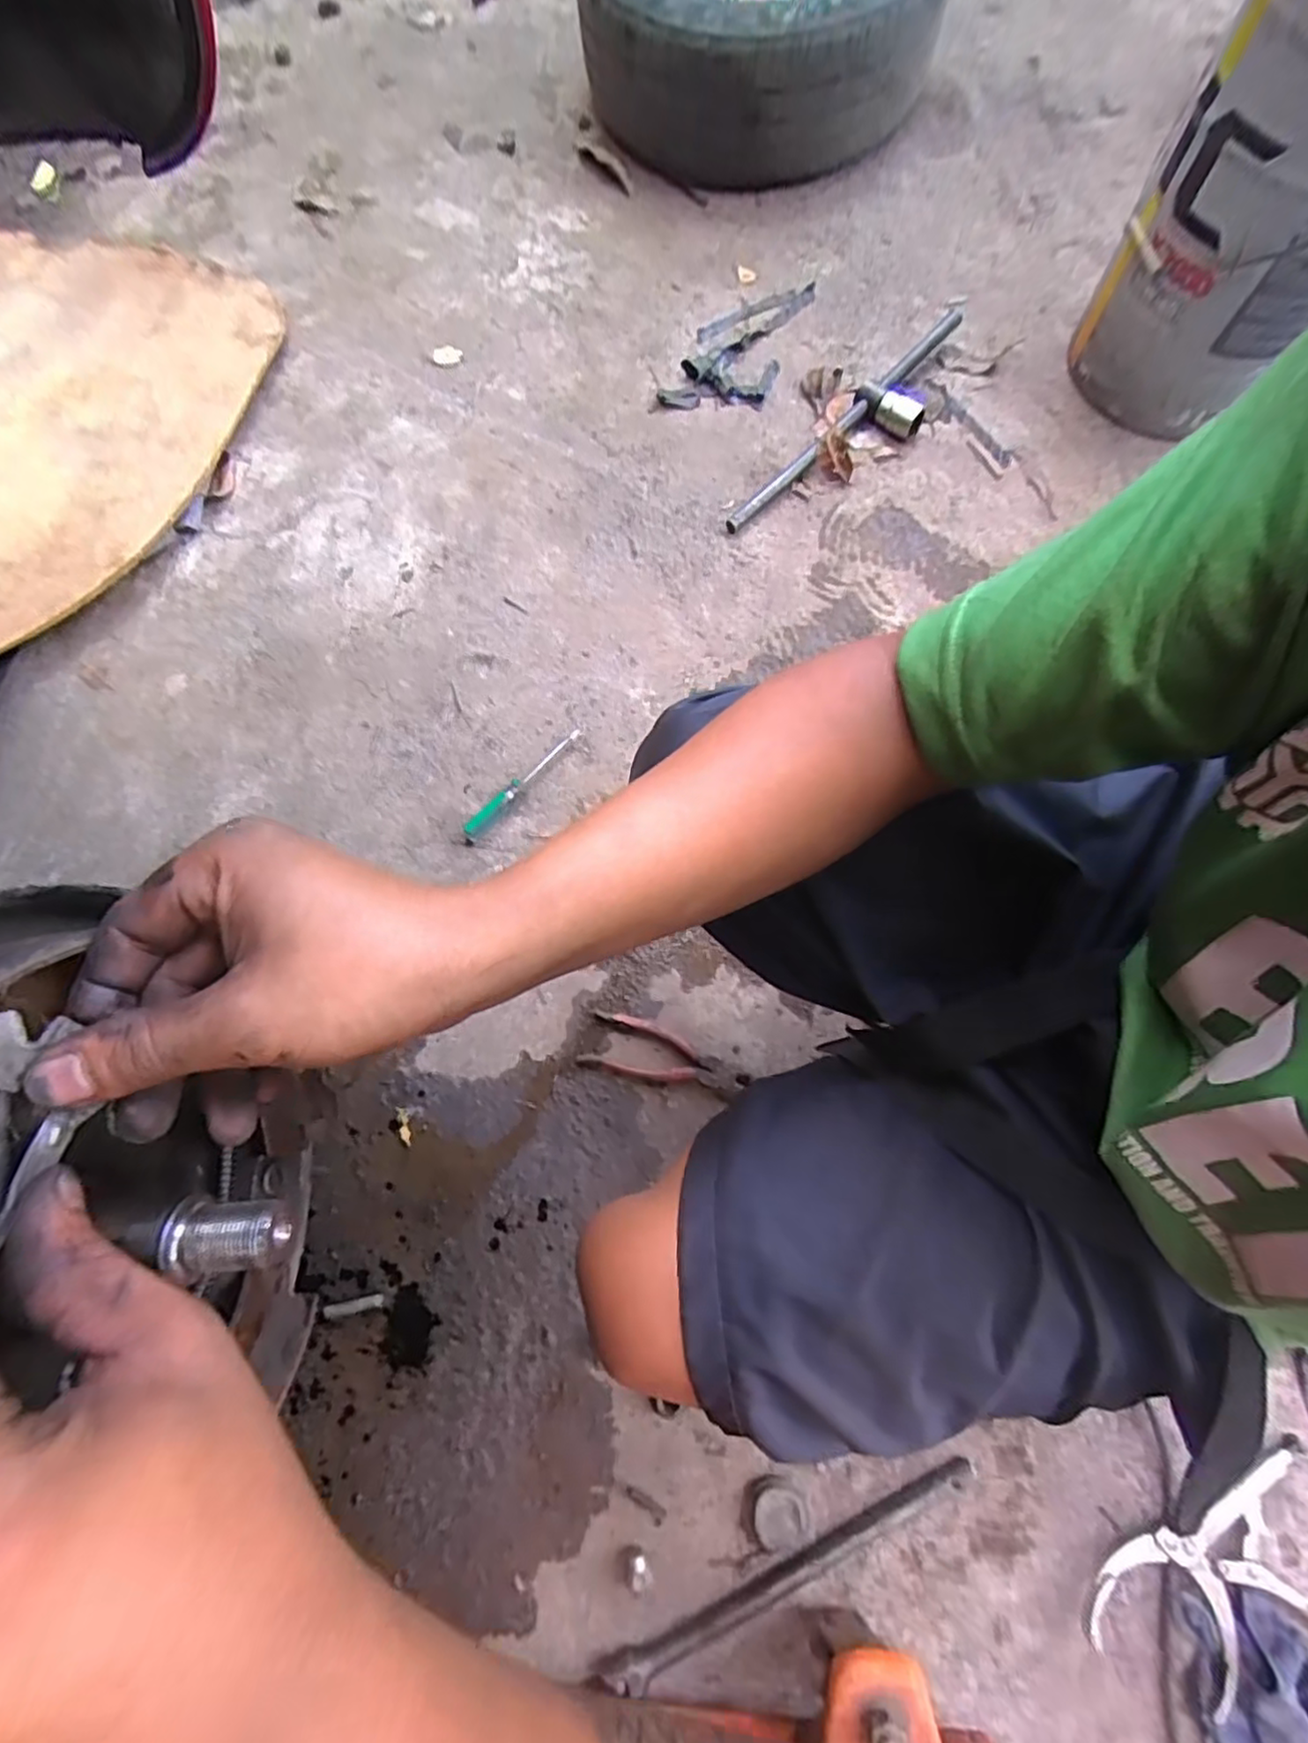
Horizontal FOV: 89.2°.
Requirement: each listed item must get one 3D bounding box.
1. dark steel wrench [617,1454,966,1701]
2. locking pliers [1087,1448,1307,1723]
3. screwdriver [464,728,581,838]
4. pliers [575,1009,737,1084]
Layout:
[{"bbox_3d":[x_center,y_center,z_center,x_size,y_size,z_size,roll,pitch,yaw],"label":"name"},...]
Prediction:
[{"bbox_3d":[0.128,0.601,0.570,0.336,0.009,0.020,-23,60,-8],"label":"dark steel wrench"},{"bbox_3d":[0.472,0.605,0.551,0.229,0.028,0.119,-20,74,-4],"label":"locking pliers"},{"bbox_3d":[-0.155,-0.108,0.787,0.022,0.025,0.180,39,79,11],"label":"screwdriver"},{"bbox_3d":[0.008,0.190,0.691,0.157,0.012,0.057,14,75,6],"label":"pliers"}]

